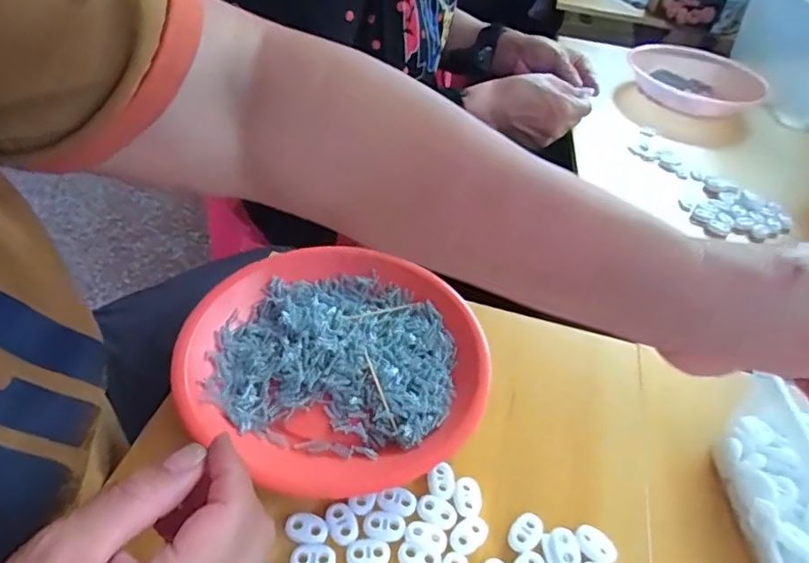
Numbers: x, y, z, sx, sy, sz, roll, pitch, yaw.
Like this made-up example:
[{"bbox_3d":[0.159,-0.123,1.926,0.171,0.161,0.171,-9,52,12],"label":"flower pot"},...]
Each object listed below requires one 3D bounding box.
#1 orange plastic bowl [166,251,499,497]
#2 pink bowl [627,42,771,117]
[{"bbox_3d":[-0.040,0.049,0.357,0.177,0.040,0.177,3,39,-3],"label":"orange plastic bowl"},{"bbox_3d":[0.430,-0.296,0.818,0.183,0.053,0.159,16,43,7],"label":"pink bowl"}]

